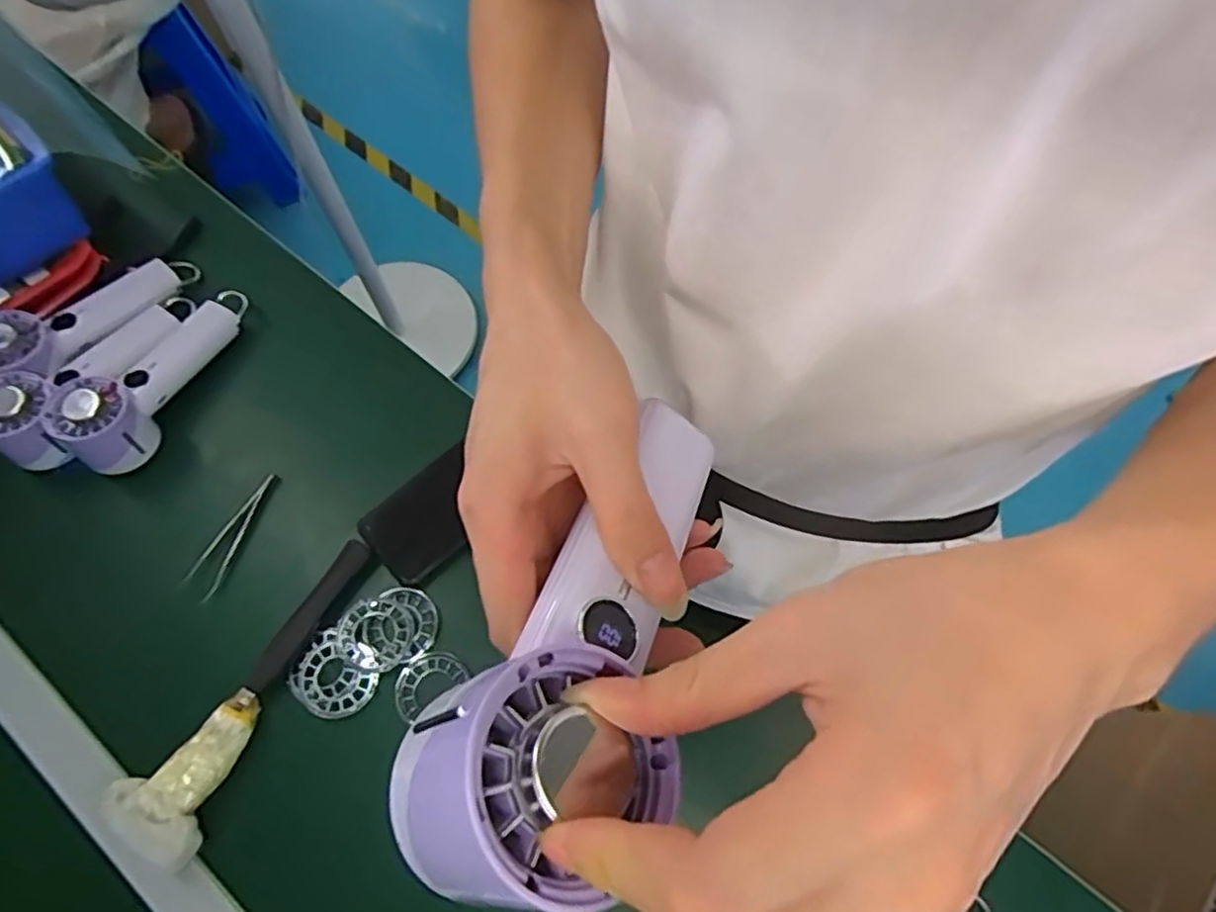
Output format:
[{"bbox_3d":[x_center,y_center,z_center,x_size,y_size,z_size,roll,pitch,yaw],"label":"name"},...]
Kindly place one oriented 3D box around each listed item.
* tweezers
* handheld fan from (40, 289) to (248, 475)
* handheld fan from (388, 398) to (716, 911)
[{"bbox_3d":[-0.320,0.064,0.594,0.026,0.010,0.110,23,70,8],"label":"tweezers"},{"bbox_3d":[-0.412,-0.078,0.641,0.073,0.065,0.204,23,58,8],"label":"handheld fan"},{"bbox_3d":[0.003,0.047,0.228,0.073,0.054,0.172,23,50,9],"label":"handheld fan"}]

